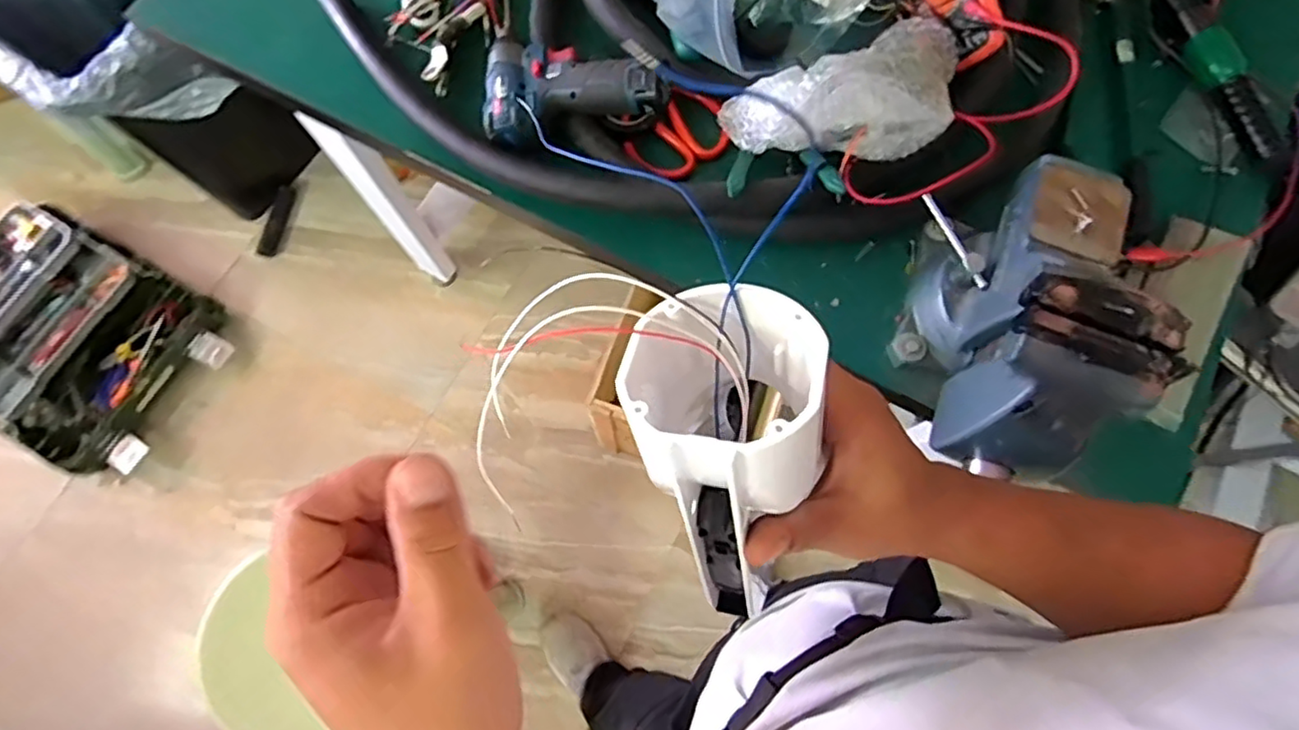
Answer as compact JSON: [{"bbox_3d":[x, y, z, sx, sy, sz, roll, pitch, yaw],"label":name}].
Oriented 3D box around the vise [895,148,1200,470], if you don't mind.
[{"bbox_3d":[0.316,-0.046,0.544,0.148,0.187,0.271,8,75,1],"label":"vise"}]

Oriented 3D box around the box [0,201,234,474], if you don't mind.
[{"bbox_3d":[-1.206,-0.052,1.380,0.496,0.170,0.431,33,76,7],"label":"box"}]

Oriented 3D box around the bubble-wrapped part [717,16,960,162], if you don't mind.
[{"bbox_3d":[0.209,-0.259,0.613,0.257,0.074,0.132,-28,77,-9],"label":"bubble-wrapped part"}]

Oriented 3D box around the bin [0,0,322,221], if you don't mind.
[{"bbox_3d":[-0.965,-0.564,1.353,0.466,0.542,0.390,35,77,8],"label":"bin"}]

